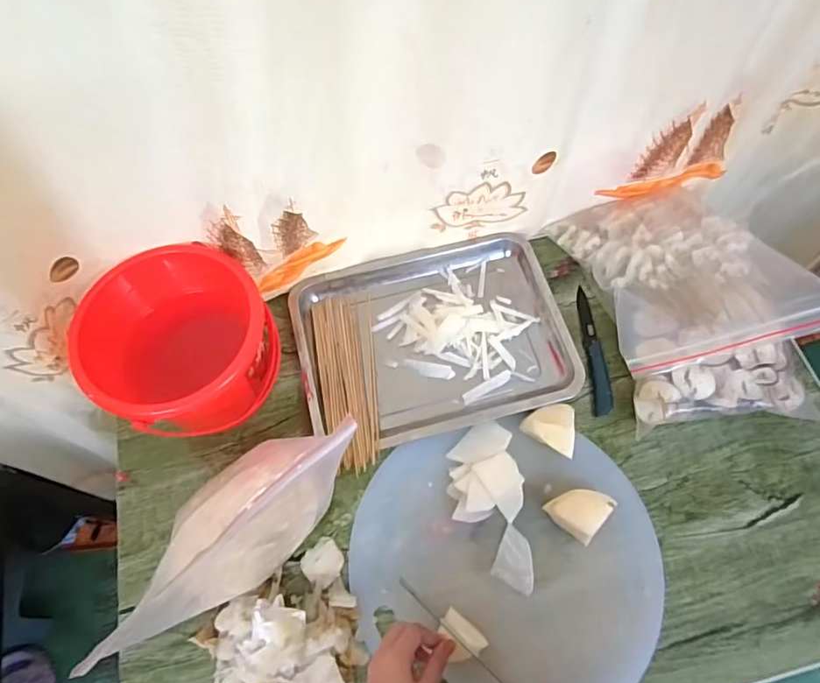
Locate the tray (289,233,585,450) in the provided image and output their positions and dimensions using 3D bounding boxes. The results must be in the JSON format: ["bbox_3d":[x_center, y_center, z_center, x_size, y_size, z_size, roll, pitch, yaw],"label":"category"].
[{"bbox_3d":[0.028,-0.012,0.726,0.351,0.022,0.269,-13,66,-5],"label":"tray"}]

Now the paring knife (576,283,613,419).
[{"bbox_3d":[0.250,0.008,0.724,0.024,0.010,0.184,-1,66,1],"label":"paring knife"}]

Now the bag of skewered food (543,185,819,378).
[{"bbox_3d":[0.347,-0.101,0.700,0.220,0.138,0.271,-11,66,-4],"label":"bag of skewered food"}]

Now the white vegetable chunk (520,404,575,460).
[{"bbox_3d":[0.169,0.107,0.657,0.059,0.042,0.065,10,67,5],"label":"white vegetable chunk"}]

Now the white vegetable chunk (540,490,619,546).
[{"bbox_3d":[0.192,0.196,0.618,0.061,0.047,0.054,29,70,13],"label":"white vegetable chunk"}]

